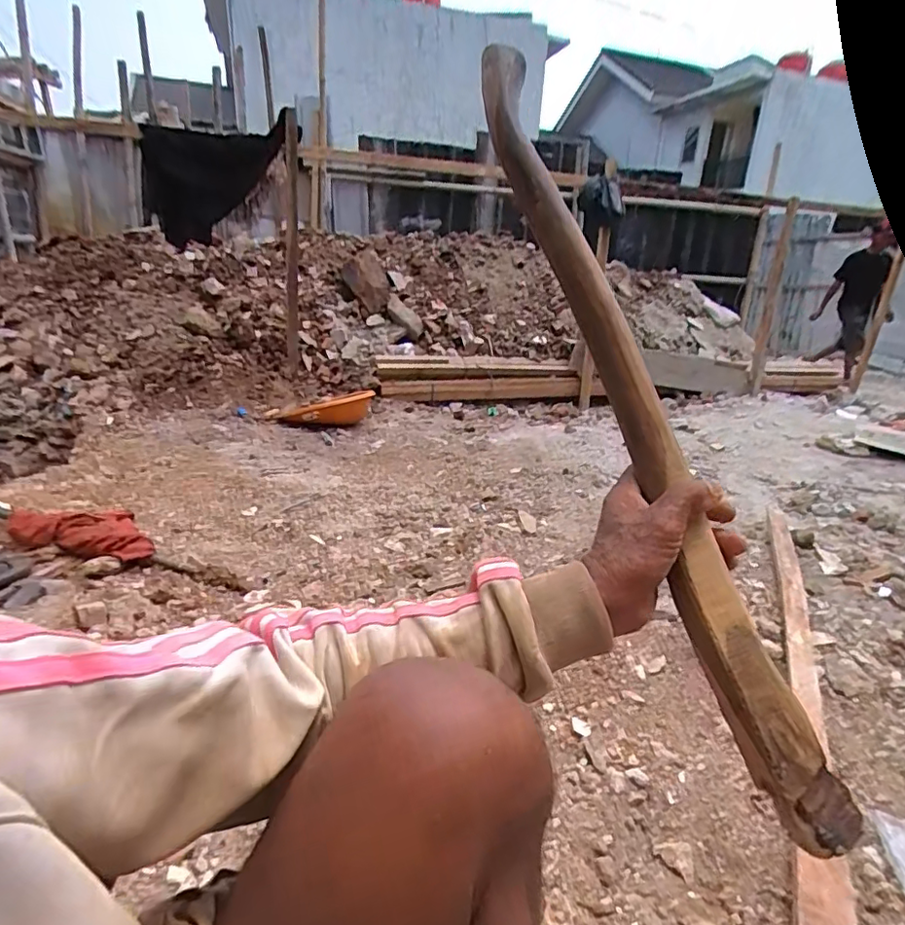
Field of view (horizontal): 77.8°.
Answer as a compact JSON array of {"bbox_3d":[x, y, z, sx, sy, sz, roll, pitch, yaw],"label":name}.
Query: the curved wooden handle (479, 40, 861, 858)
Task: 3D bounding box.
[{"bbox_3d":[0.138,-0.049,0.441,0.049,0.648,0.047,-8,-17,-36],"label":"curved wooden handle"}]

